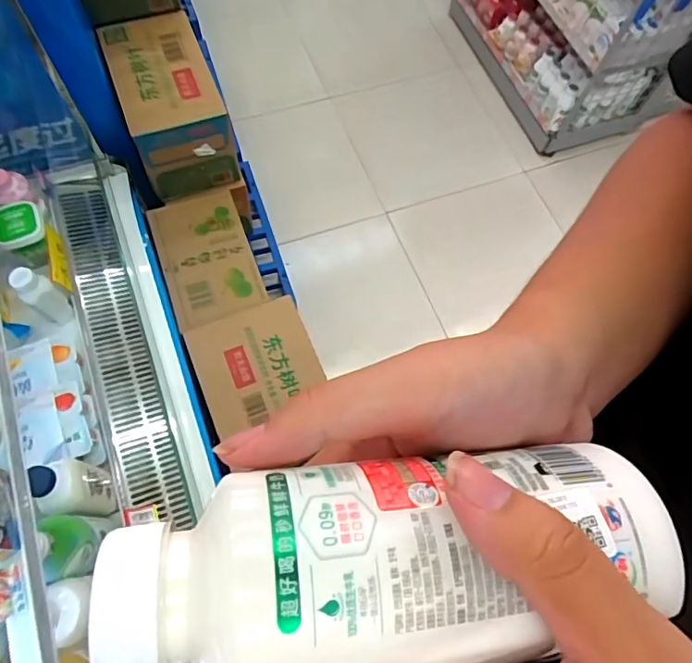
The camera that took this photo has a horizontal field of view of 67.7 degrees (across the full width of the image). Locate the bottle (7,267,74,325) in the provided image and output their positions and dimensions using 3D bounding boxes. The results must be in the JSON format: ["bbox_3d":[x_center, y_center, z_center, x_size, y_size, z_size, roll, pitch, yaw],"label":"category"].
[{"bbox_3d":[-0.544,-0.061,0.928,0.047,0.137,0.054,38,71,12],"label":"bottle"}]

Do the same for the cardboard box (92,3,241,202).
[{"bbox_3d":[-0.384,-0.500,1.147,0.193,0.221,0.292,-19,69,-10],"label":"cardboard box"}]

